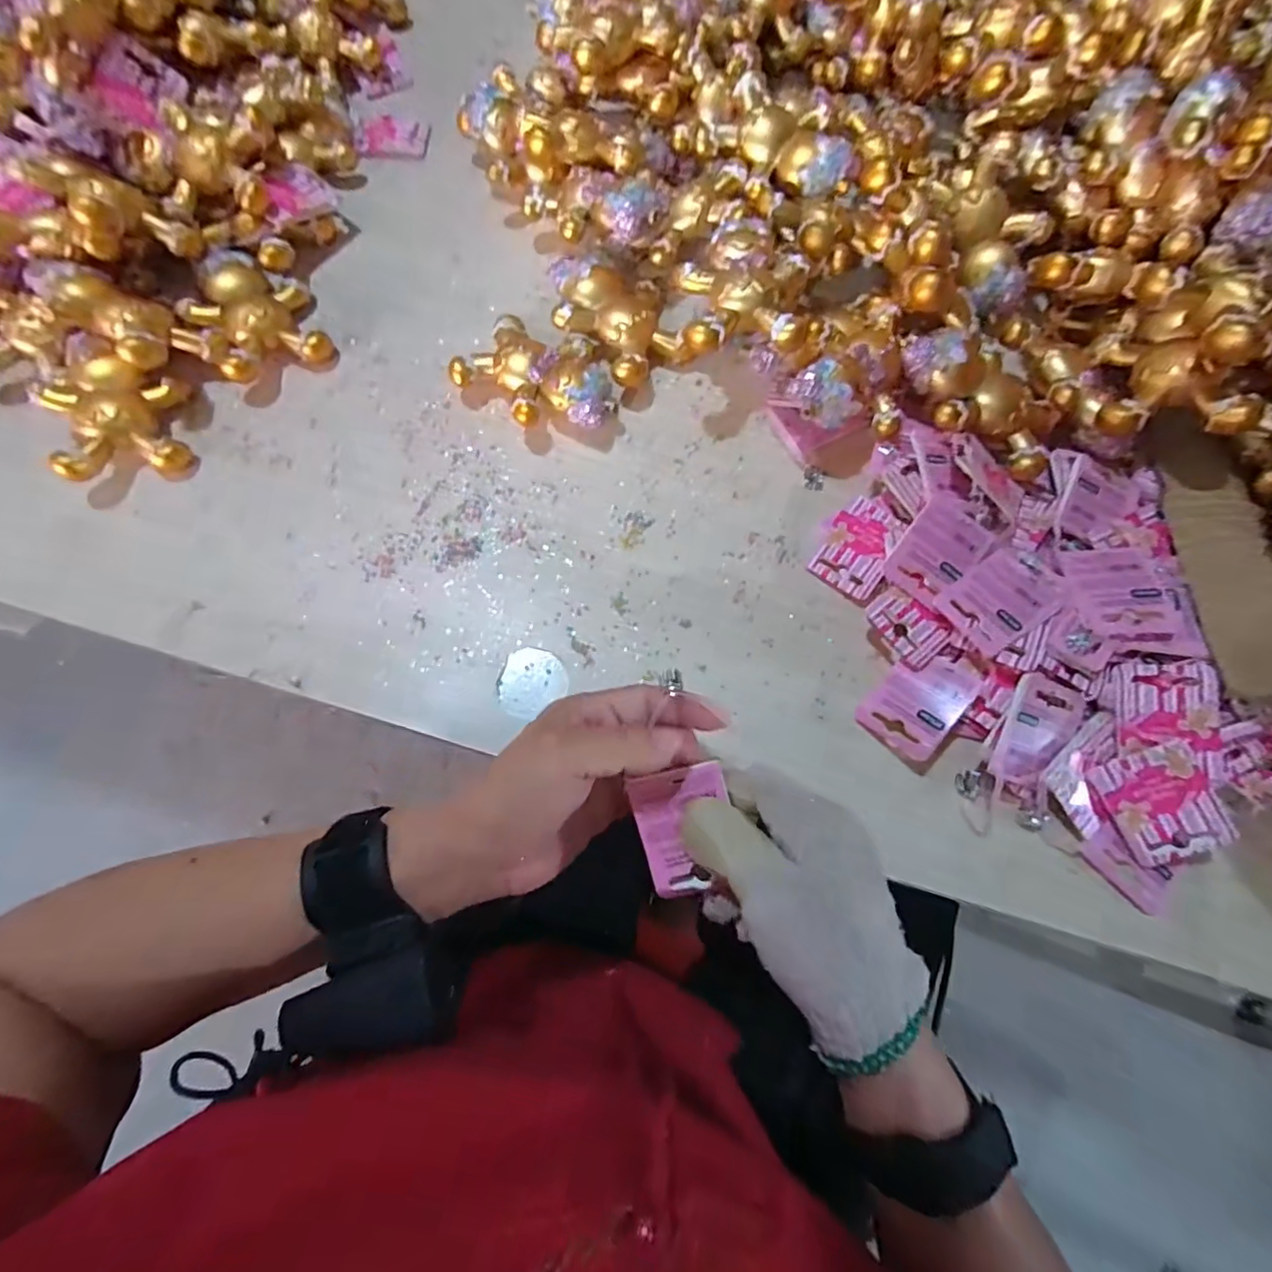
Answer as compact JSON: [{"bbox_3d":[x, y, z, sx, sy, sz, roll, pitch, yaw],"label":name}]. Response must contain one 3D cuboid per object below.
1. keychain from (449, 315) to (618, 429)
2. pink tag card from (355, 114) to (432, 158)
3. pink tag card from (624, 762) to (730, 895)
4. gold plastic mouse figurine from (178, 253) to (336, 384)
[{"bbox_3d":[-0.064,-0.181,0.419,0.111,0.032,0.082,33,74,9],"label":"keychain"},{"bbox_3d":[-0.207,-0.427,0.513,0.059,0.005,0.039,-6,82,-15],"label":"pink tag card"},{"bbox_3d":[0.025,0.094,0.291,0.046,0.007,0.059,-16,89,14],"label":"pink tag card"},{"bbox_3d":[-0.274,-0.230,0.435,0.077,0.034,0.095,-28,75,-10],"label":"gold plastic mouse figurine"}]

